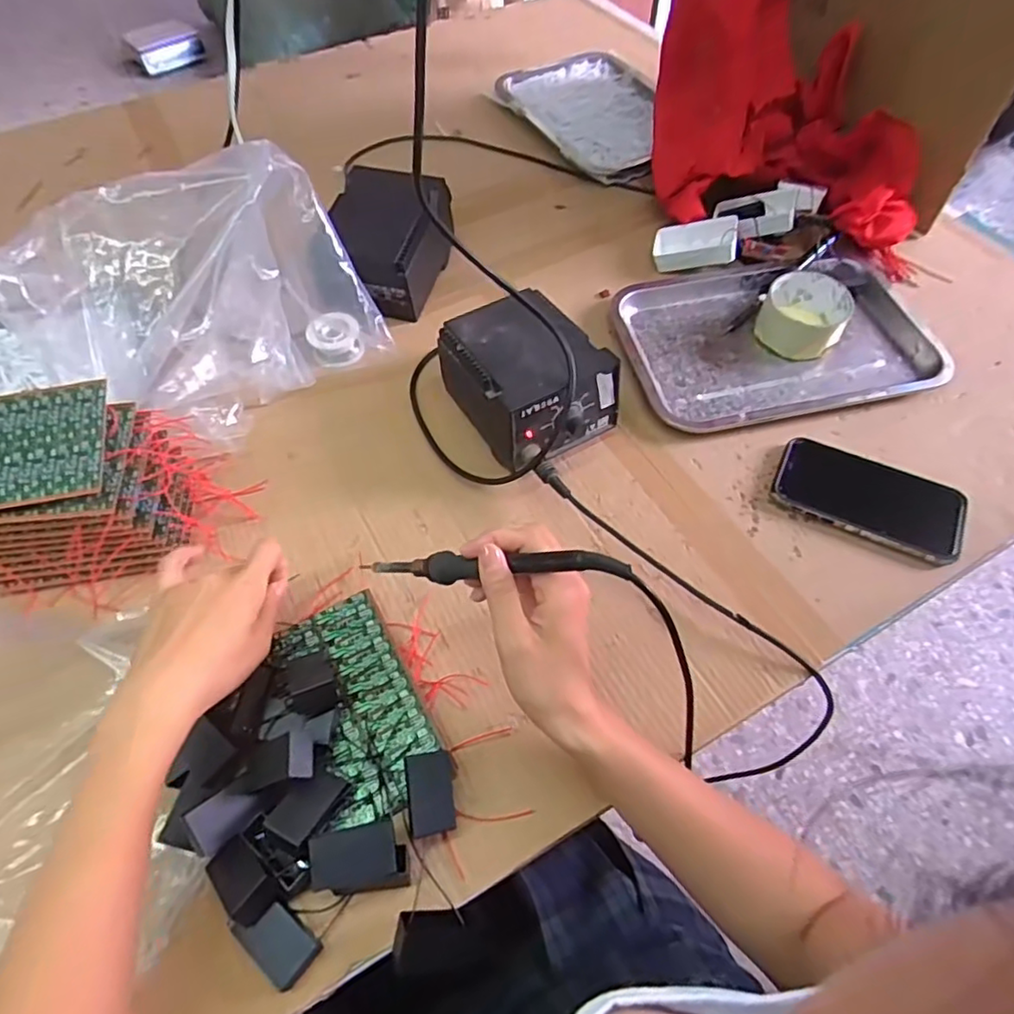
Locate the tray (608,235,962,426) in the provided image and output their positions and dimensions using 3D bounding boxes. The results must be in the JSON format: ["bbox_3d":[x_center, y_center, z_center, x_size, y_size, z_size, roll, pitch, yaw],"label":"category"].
[{"bbox_3d":[0.281,-0.190,0.638,0.306,0.049,0.212,-11,58,-7],"label":"tray"}]

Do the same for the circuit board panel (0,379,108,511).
[{"bbox_3d":[-0.373,-0.040,0.449,0.154,0.006,0.093,-10,69,-6],"label":"circuit board panel"}]

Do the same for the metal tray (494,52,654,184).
[{"bbox_3d":[0.135,-0.575,0.901,0.200,0.028,0.325,-25,61,-15],"label":"metal tray"}]

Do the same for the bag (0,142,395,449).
[{"bbox_3d":[-0.289,-0.187,0.568,0.278,0.175,0.201,-33,63,-19],"label":"bag"}]

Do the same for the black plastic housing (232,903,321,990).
[{"bbox_3d":[-0.139,0.265,0.377,0.046,0.015,0.030,35,50,17],"label":"black plastic housing"}]

